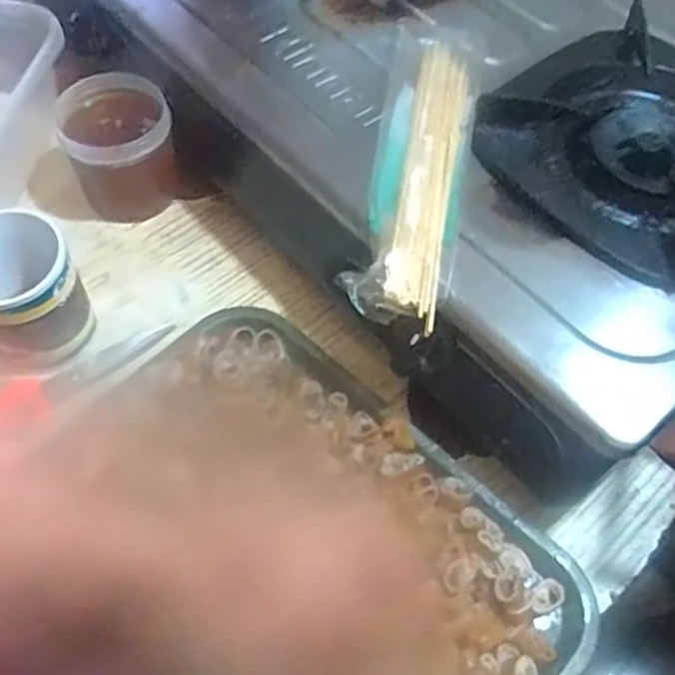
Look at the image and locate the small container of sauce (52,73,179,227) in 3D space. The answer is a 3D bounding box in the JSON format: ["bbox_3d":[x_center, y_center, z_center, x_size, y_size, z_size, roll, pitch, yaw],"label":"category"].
[{"bbox_3d":[-0.181,-0.158,0.598,0.086,0.083,0.088,-17,61,-13],"label":"small container of sauce"}]

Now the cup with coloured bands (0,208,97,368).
[{"bbox_3d":[-0.222,-0.030,0.514,0.073,0.097,0.079,1,58,-2],"label":"cup with coloured bands"}]

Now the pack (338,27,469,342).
[{"bbox_3d":[0.056,-0.123,0.488,0.062,0.027,0.268,12,59,4],"label":"pack"}]

